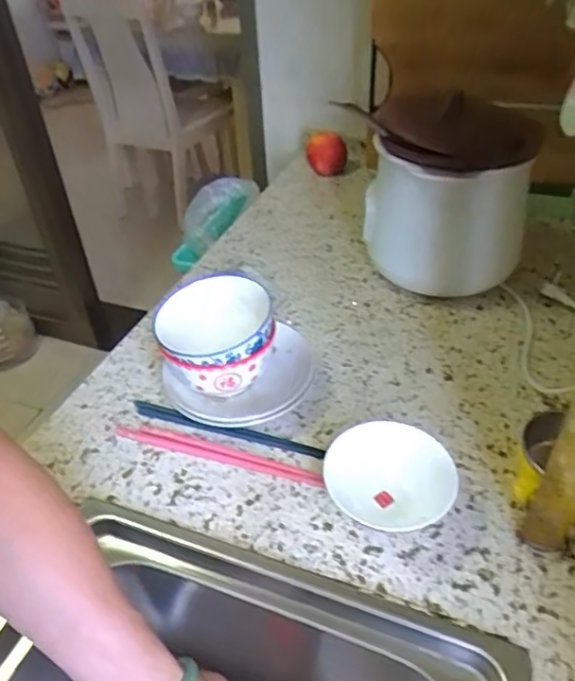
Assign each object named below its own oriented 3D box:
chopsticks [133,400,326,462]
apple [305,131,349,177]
[{"bbox_3d":[-0.068,0.093,0.604,0.221,0.008,0.018,12,42,17],"label":"chopsticks"},{"bbox_3d":[0.076,-0.361,1.094,0.081,0.066,0.073,-2,40,1],"label":"apple"}]

